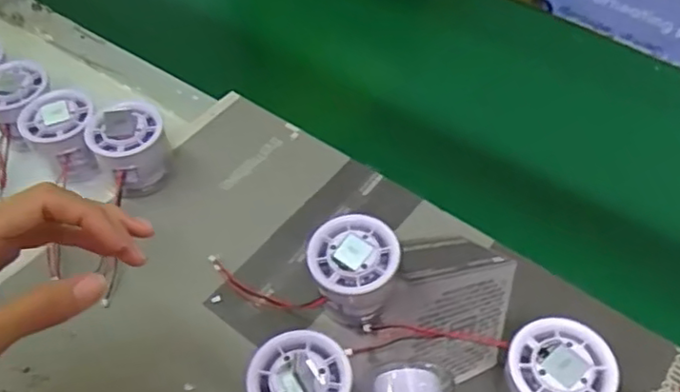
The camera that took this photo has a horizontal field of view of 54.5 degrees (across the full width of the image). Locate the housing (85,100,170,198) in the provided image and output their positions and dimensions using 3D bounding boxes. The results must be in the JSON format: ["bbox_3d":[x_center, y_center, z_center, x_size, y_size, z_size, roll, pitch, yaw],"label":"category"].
[{"bbox_3d":[-0.166,-0.038,0.524,0.057,0.064,0.062,-20,52,-15],"label":"housing"}]

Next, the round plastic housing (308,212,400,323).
[{"bbox_3d":[0.010,0.050,0.446,0.056,0.056,0.054,-1,50,1],"label":"round plastic housing"}]

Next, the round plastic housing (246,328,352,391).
[{"bbox_3d":[-0.023,0.121,0.398,0.057,0.059,0.060,-1,50,1],"label":"round plastic housing"}]

